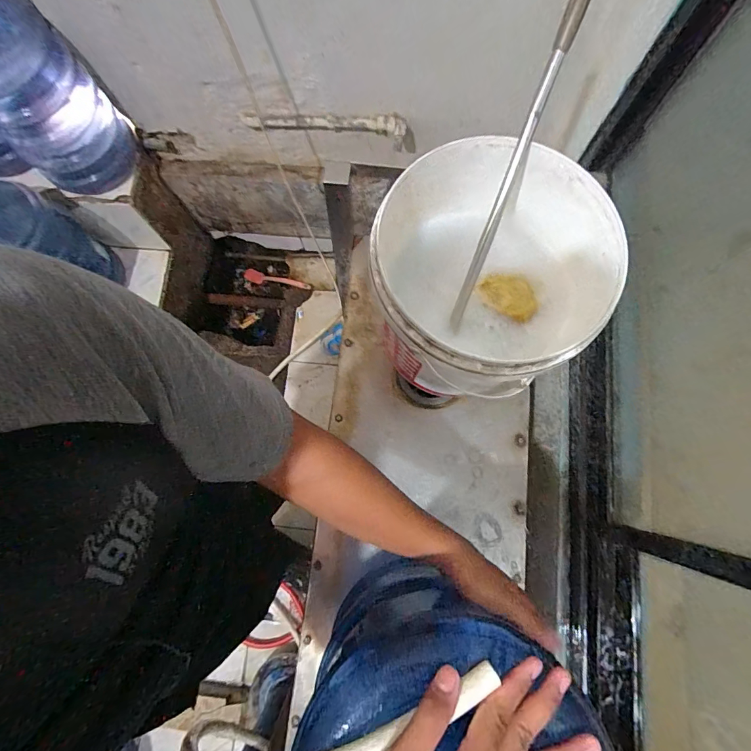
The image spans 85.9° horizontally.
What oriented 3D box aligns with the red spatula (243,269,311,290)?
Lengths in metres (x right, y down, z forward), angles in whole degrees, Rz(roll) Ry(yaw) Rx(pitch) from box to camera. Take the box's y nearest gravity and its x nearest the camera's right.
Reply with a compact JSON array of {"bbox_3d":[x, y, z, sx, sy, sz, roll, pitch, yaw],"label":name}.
[{"bbox_3d":[-0.401,-0.384,1.638,0.332,0.052,0.051,17,77,32],"label":"red spatula"}]

